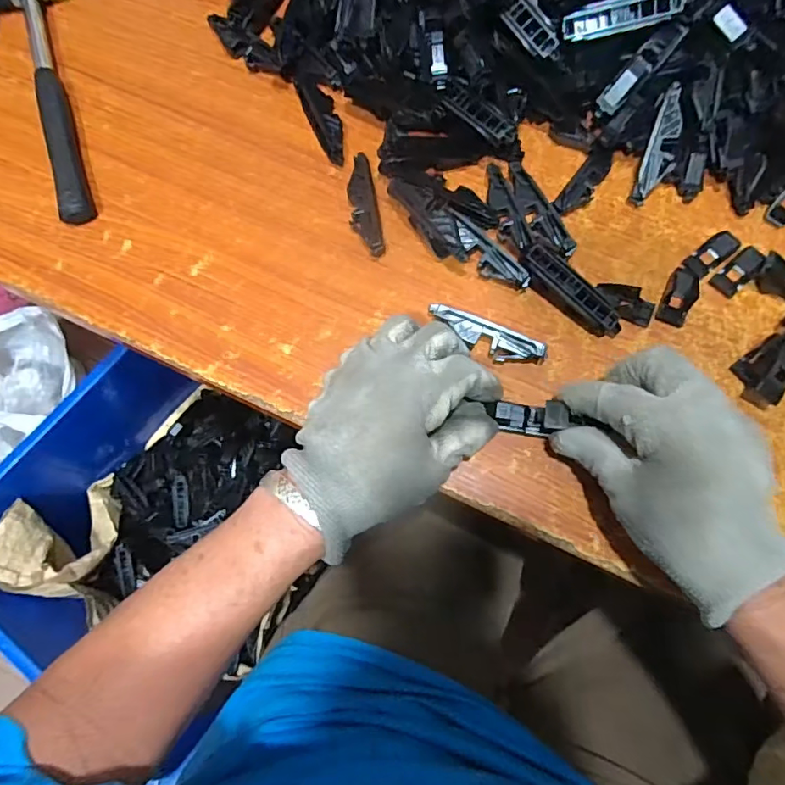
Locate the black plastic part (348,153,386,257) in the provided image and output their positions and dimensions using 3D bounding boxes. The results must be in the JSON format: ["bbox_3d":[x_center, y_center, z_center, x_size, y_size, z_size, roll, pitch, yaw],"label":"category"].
[{"bbox_3d":[-0.021,-0.136,0.375,0.021,0.018,0.076,-9,75,-1],"label":"black plastic part"}]

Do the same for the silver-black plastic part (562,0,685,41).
[{"bbox_3d":[0.153,-0.253,0.348,0.073,0.013,0.016,-1,74,21],"label":"silver-black plastic part"}]

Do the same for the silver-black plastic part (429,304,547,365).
[{"bbox_3d":[0.062,-0.037,0.348,0.080,0.018,0.019,26,77,8],"label":"silver-black plastic part"}]

